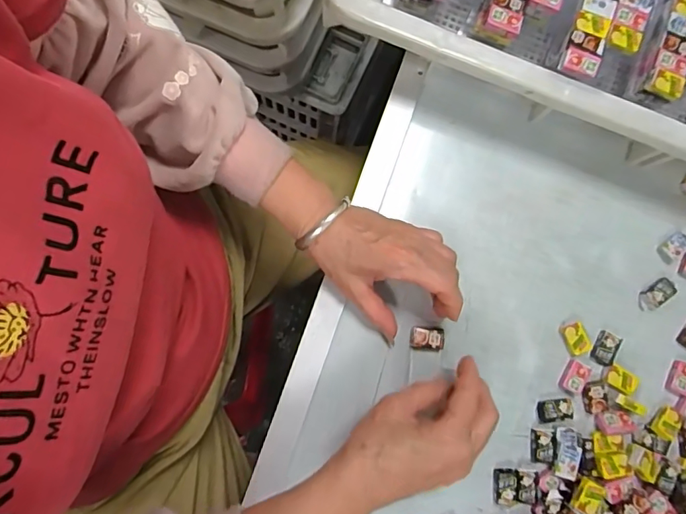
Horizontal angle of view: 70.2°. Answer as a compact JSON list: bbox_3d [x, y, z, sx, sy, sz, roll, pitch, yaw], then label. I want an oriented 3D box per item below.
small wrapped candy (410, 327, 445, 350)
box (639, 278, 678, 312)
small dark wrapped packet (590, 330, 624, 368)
[{"bbox_3d":[0.070,0.067,0.404,0.027,0.008,0.018,4,83,-3],"label":"small wrapped candy"},{"bbox_3d":[0.272,0.033,0.421,0.033,0.005,0.018,-31,86,-6],"label":"box"},{"bbox_3d":[0.223,0.077,0.411,0.021,0.004,0.028,32,83,1],"label":"small dark wrapped packet"}]

